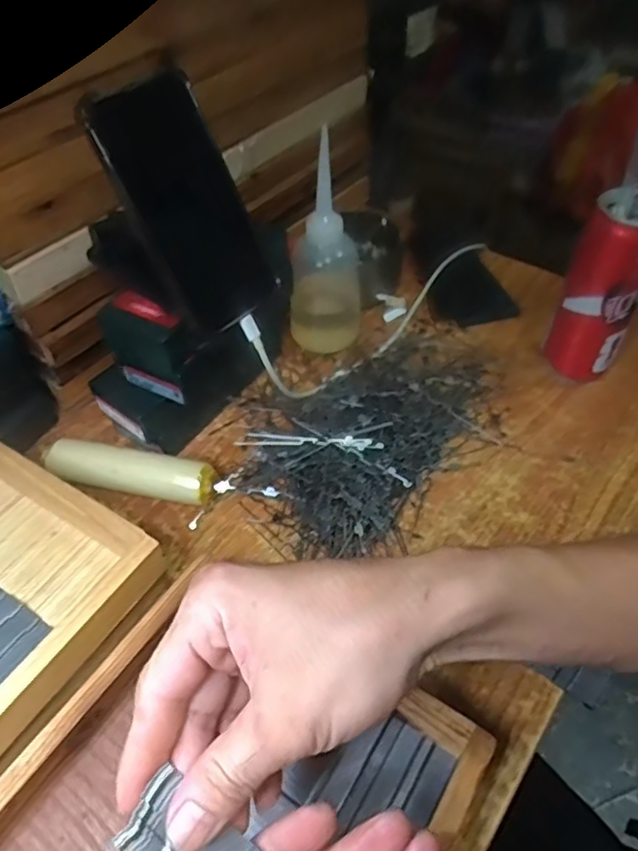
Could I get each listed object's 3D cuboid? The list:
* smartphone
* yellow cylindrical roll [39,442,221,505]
[{"bbox_3d":[-0.078,-0.134,0.378,0.072,0.143,0.005,-40,30,-26],"label":"smartphone"},{"bbox_3d":[-0.137,0.037,0.446,0.124,0.027,0.026,8,49,8],"label":"yellow cylindrical roll"}]

